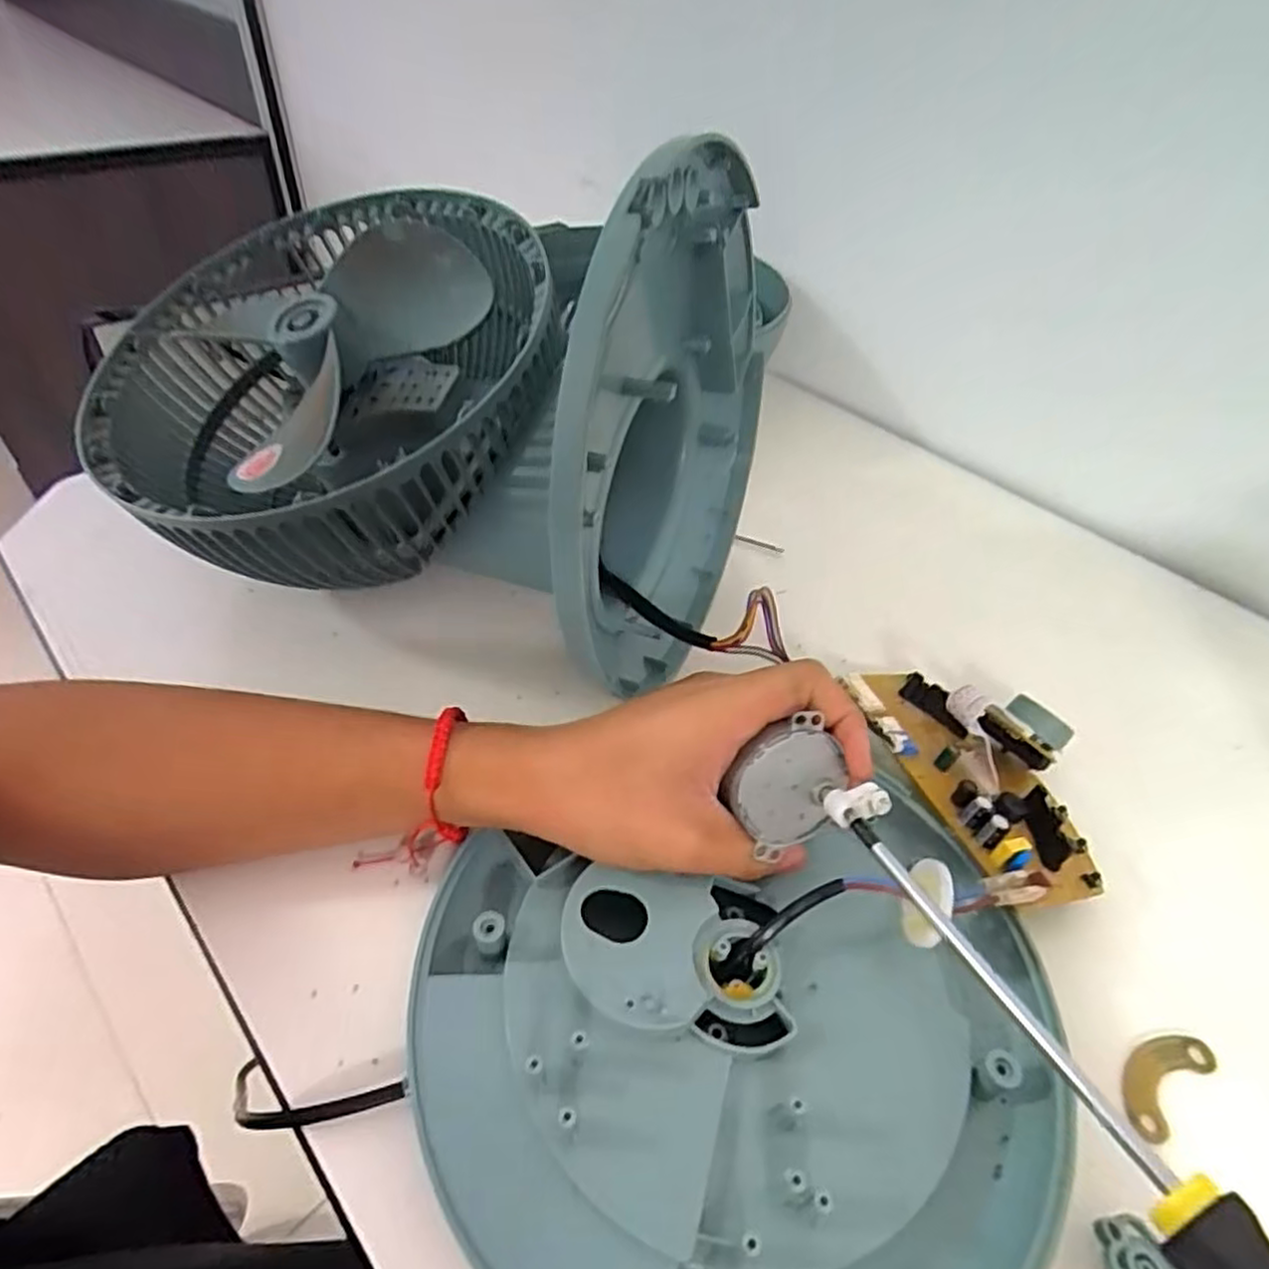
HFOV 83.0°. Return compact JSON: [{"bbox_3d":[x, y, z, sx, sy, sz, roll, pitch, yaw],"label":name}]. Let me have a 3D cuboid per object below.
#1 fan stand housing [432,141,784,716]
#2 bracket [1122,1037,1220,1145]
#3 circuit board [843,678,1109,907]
[{"bbox_3d":[-0.004,-0.113,0.381,0.119,0.247,0.200,25,50,18],"label":"fan stand housing"},{"bbox_3d":[0.209,0.174,0.283,0.047,0.004,0.022,-29,55,-27],"label":"bracket"},{"bbox_3d":[0.171,0.061,0.353,0.090,0.055,0.141,-11,49,-13],"label":"circuit board"}]

